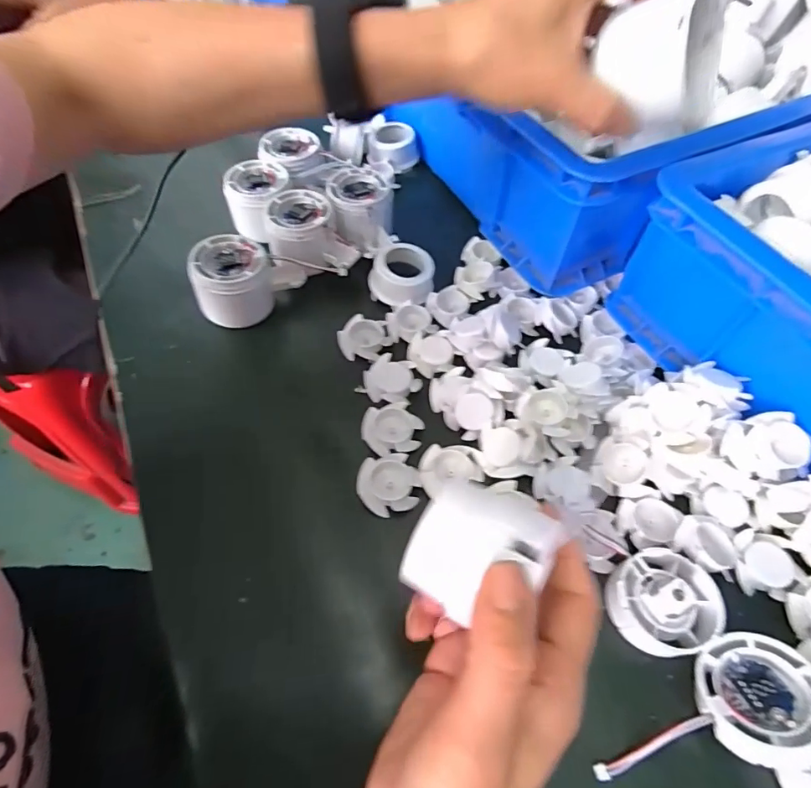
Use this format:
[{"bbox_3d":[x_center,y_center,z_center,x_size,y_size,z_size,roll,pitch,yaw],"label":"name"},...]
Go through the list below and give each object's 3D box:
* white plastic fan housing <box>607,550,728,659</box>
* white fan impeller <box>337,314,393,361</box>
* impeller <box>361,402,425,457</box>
[{"bbox_3d":[0.150,0.115,0.269,0.058,0.021,0.053,0,58,0],"label":"white plastic fan housing"},{"bbox_3d":[-0.033,-0.042,0.384,0.036,0.019,0.037,0,58,0],"label":"white fan impeller"},{"bbox_3d":[-0.009,0.024,0.337,0.043,0.010,0.038,-12,59,-7],"label":"impeller"}]

